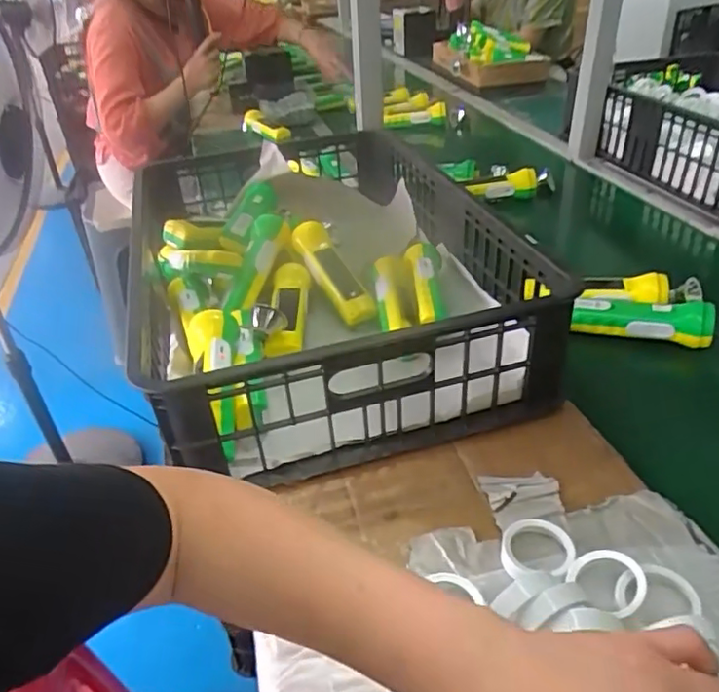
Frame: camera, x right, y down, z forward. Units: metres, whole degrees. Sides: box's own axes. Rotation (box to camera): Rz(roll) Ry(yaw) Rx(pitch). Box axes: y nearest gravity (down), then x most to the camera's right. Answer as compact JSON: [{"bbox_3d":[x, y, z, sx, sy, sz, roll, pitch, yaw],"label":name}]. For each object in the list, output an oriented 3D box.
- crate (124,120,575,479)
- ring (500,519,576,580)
[{"bbox_3d":[-0.061,-0.119,0.763,0.385,0.134,0.632,-12,36,-11],"label":"crate"},{"bbox_3d":[0.133,0.155,0.452,0.056,0.017,0.049,-8,35,-5],"label":"ring"}]

